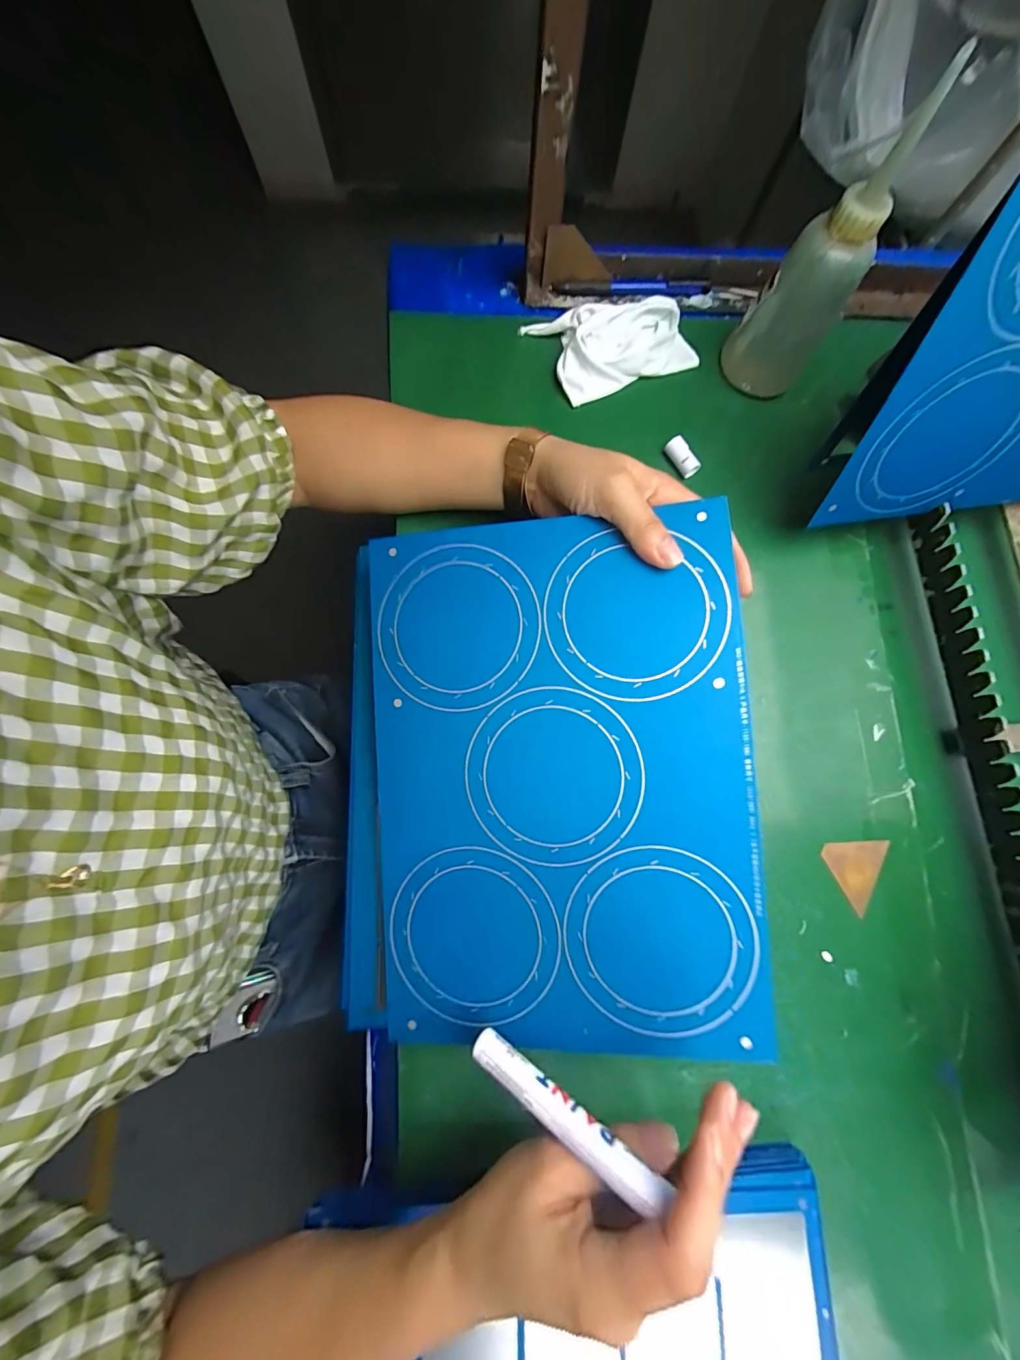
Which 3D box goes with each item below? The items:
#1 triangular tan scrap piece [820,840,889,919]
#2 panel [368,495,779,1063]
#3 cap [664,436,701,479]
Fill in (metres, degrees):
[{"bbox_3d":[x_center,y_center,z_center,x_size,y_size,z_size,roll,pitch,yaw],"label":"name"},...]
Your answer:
[{"bbox_3d":[0.236,0.129,0.317,0.038,0.004,0.051,29,81,6],"label":"triangular tan scrap piece"},{"bbox_3d":[0.025,0.055,0.266,0.216,0.010,0.294,-4,87,10],"label":"panel"},{"bbox_3d":[0.136,-0.176,0.362,0.014,0.013,0.032,-39,94,-7],"label":"cap"}]

